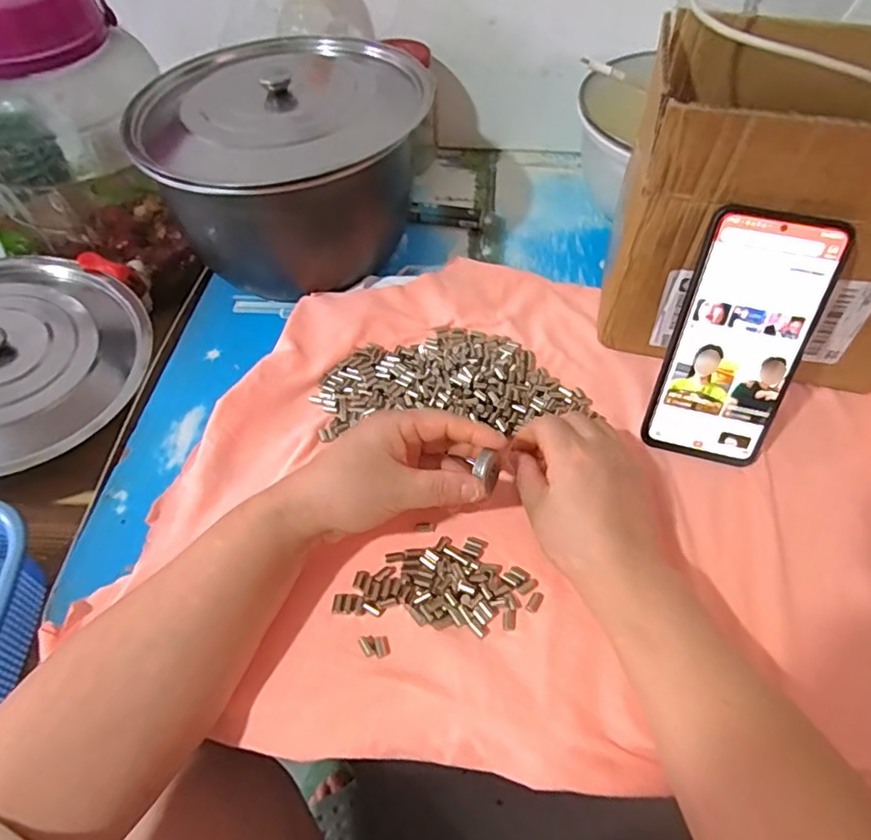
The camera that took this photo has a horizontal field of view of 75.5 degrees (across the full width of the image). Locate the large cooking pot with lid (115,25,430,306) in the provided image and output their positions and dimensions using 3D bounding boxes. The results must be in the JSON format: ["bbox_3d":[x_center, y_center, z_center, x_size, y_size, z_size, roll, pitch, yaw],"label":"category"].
[{"bbox_3d":[-0.123,-0.214,0.489,0.219,0.141,0.176,15,56,12],"label":"large cooking pot with lid"}]

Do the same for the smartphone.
[{"bbox_3d":[0.193,-0.047,0.361,0.077,0.161,0.008,15,28,12],"label":"smartphone"}]

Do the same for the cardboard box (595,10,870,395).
[{"bbox_3d":[0.238,-0.132,0.391,0.205,0.198,0.139,11,55,10],"label":"cardboard box"}]

